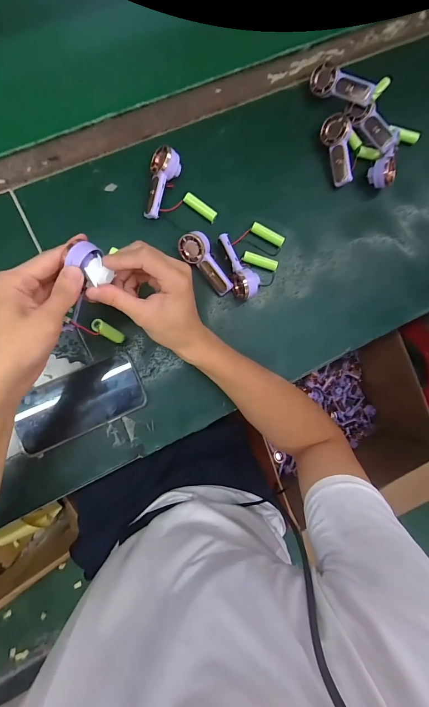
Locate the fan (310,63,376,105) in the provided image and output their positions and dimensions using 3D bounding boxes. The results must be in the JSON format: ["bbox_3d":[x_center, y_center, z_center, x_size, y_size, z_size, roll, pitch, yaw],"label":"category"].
[{"bbox_3d":[0.181,-0.380,0.447,0.091,0.024,0.036,28,122,12],"label":"fan"}]

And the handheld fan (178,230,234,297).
[{"bbox_3d":[-0.013,-0.120,0.429,0.035,0.038,0.092,-35,92,-7],"label":"handheld fan"}]

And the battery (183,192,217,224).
[{"bbox_3d":[-0.020,-0.205,0.442,0.052,0.014,0.015,35,84,-3],"label":"battery"}]

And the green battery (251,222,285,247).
[{"bbox_3d":[0.077,-0.171,0.451,0.050,0.015,0.013,26,84,-4],"label":"green battery"}]

